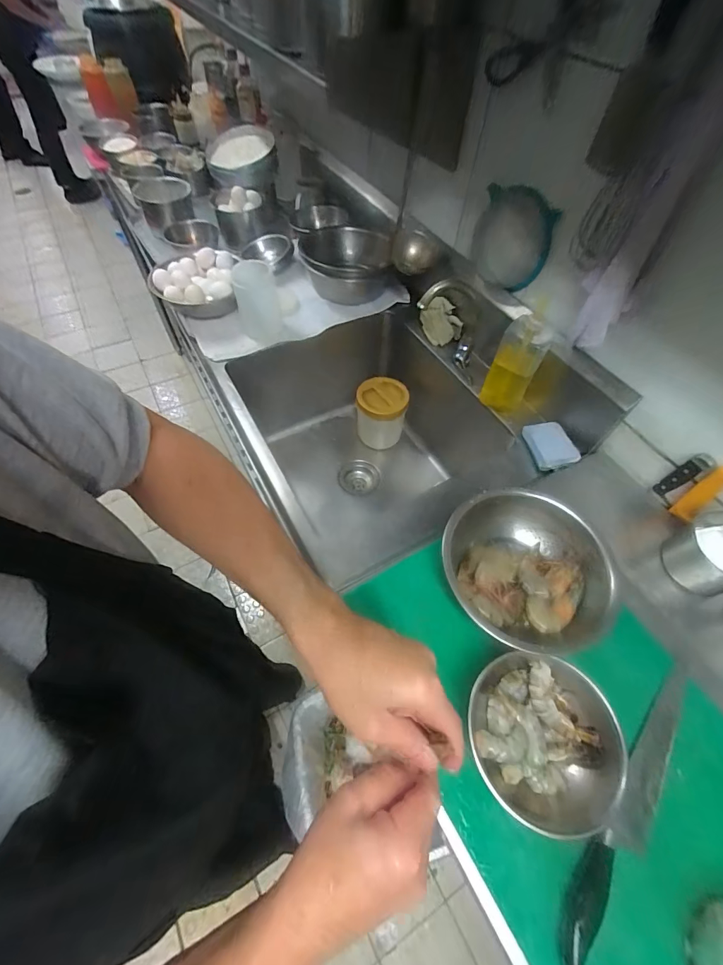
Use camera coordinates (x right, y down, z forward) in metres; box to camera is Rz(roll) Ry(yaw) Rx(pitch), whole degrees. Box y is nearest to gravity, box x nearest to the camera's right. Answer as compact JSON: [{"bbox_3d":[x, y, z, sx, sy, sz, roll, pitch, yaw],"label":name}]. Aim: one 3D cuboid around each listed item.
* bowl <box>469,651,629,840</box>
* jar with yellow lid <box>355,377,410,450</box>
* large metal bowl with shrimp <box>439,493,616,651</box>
[{"bbox_3d":[0.217,0.288,0.467,0.173,0.080,0.157,-33,64,-22],"label":"bowl"},{"bbox_3d":[0.054,-0.186,1.131,0.135,0.181,0.132,1,57,-2],"label":"jar with yellow lid"},{"bbox_3d":[0.231,0.122,0.565,0.206,0.073,0.220,1,55,-2],"label":"large metal bowl with shrimp"}]

